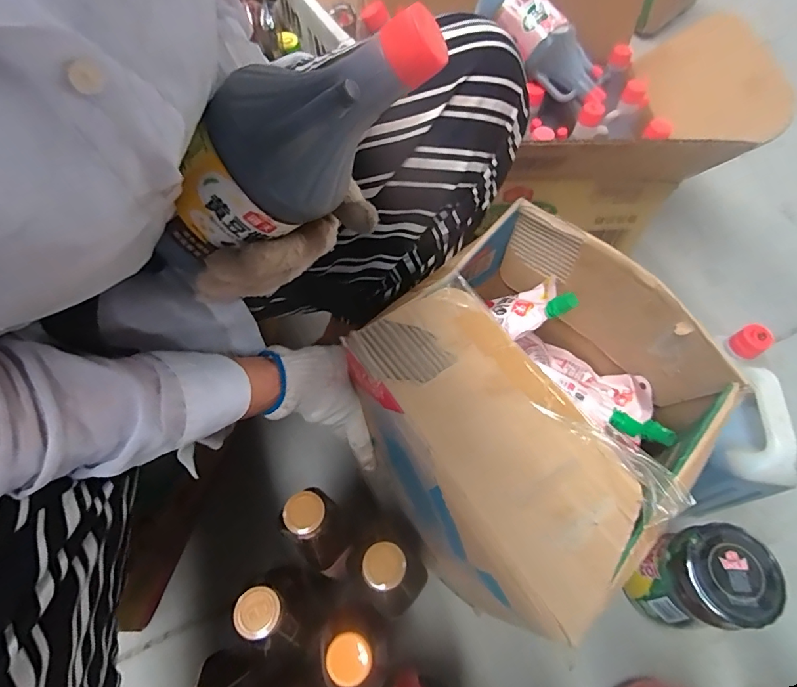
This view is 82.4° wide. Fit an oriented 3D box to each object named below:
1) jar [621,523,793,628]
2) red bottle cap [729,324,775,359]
[{"bbox_3d":[0.292,0.242,0.467,0.086,0.157,0.080,0,59,-1],"label":"jar"},{"bbox_3d":[0.359,-0.003,0.463,0.026,0.028,0.029,-30,64,-17],"label":"red bottle cap"}]

